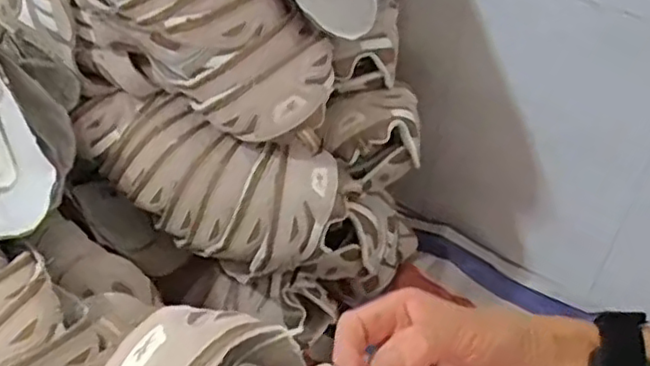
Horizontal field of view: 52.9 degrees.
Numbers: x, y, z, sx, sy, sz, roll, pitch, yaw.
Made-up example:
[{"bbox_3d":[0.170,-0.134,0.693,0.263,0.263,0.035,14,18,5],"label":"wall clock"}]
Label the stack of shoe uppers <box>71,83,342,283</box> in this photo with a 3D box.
[{"bbox_3d":[-0.145,-0.017,0.778,0.332,0.118,0.138,24,43,22],"label":"stack of shoe uppers"}]

